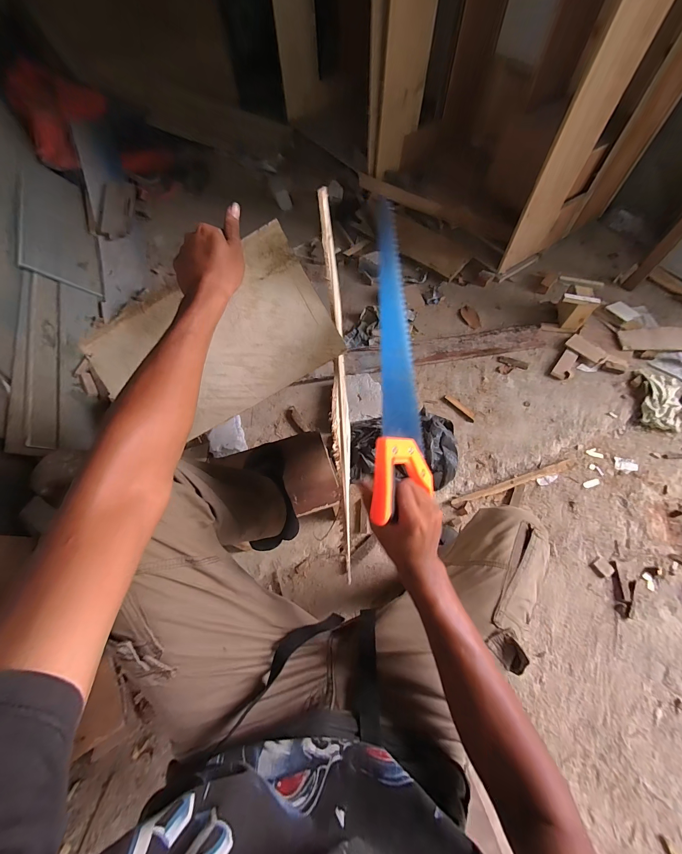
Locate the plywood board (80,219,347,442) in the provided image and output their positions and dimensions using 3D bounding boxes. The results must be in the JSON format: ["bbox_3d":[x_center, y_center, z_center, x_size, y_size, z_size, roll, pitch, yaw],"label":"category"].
[{"bbox_3d":[-0.182,-0.111,0.454,0.330,0.012,0.190,-27,100,7],"label":"plywood board"}]

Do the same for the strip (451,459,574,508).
[{"bbox_3d":[0.583,0.185,1.072,0.447,0.008,0.027,-17,63,-6],"label":"strip"}]

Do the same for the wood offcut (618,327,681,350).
[{"bbox_3d":[1.224,-0.337,1.230,0.265,0.024,0.093,3,85,11],"label":"wood offcut"}]

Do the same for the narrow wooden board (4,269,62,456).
[{"bbox_3d":[-1.115,-0.283,1.186,0.031,0.124,0.869,-36,62,24],"label":"narrow wooden board"}]

